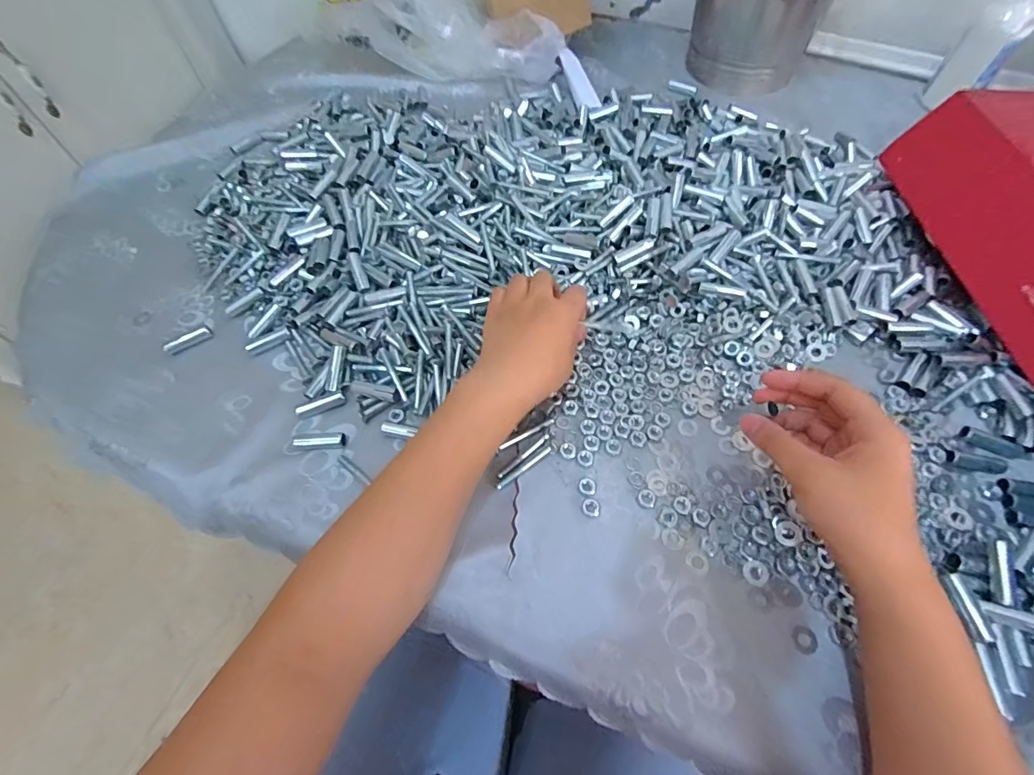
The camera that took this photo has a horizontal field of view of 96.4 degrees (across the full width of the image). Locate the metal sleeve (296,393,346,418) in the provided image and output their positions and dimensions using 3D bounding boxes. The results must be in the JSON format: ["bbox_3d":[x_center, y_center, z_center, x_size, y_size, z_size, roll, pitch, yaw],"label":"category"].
[{"bbox_3d":[-0.164,0.014,0.386,0.039,0.006,0.011,-22,62,-10],"label":"metal sleeve"}]

